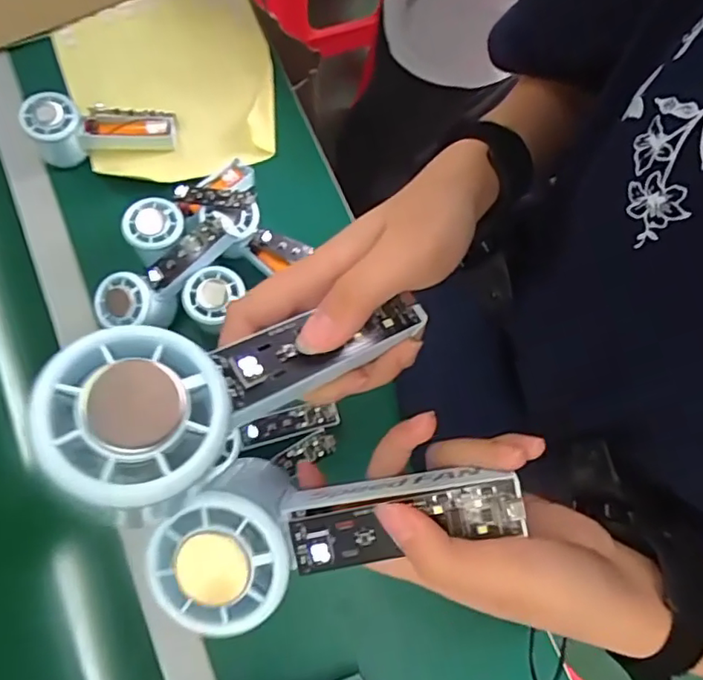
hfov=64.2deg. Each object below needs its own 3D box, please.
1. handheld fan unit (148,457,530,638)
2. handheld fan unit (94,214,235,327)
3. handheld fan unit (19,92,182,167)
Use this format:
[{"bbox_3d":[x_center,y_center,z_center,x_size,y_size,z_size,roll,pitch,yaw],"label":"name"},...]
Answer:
[{"bbox_3d":[-0.008,0.076,0.240,0.148,0.045,0.063,-12,75,-1],"label":"handheld fan unit"},{"bbox_3d":[-0.176,-0.059,0.551,0.151,0.051,0.059,-36,78,2],"label":"handheld fan unit"},{"bbox_3d":[-0.273,-0.233,0.613,0.149,0.057,0.057,-4,74,-3],"label":"handheld fan unit"}]

